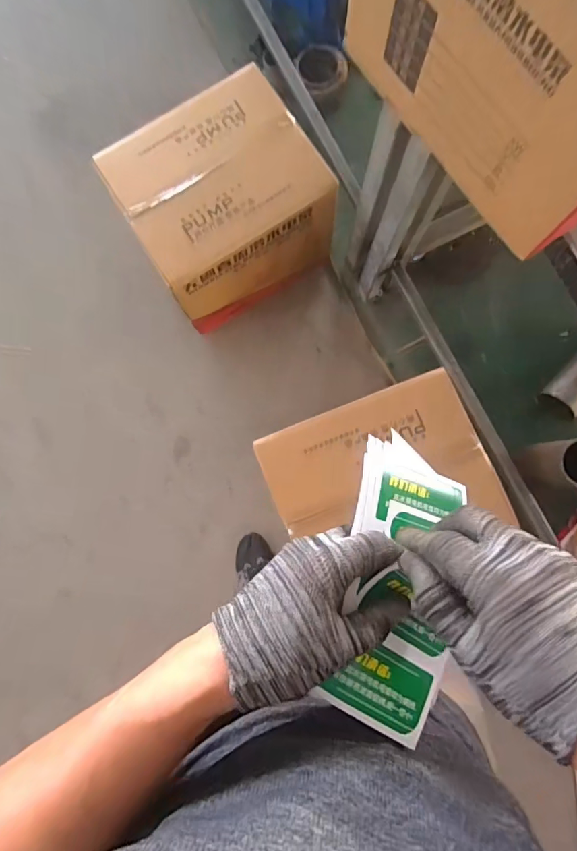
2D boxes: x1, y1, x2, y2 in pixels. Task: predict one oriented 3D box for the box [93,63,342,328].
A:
[{"bbox_3d":[-0.158,-0.533,1.228,0.444,0.324,0.382,-34,85,-4],"label":"box"}]

